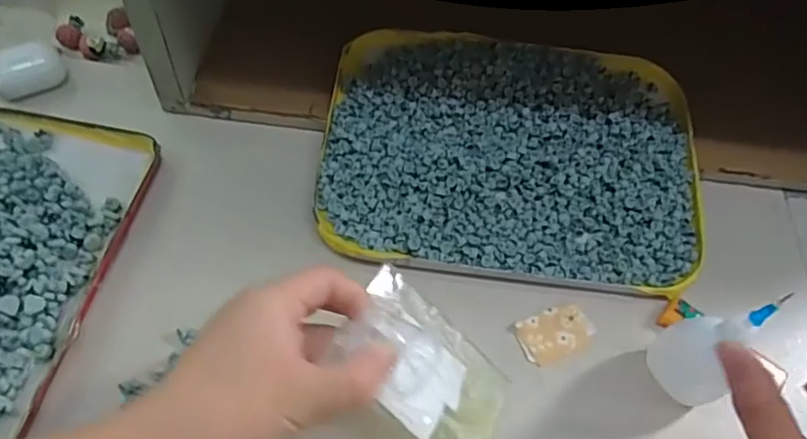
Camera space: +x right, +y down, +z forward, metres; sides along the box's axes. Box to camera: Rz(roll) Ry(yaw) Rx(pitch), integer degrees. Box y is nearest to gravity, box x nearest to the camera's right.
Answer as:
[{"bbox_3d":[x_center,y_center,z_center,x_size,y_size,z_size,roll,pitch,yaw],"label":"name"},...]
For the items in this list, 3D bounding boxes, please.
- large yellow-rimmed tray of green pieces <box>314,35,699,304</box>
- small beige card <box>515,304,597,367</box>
[{"bbox_3d":[0.081,-0.054,0.434,0.271,0.025,0.205,7,59,0],"label":"large yellow-rimmed tray of green pieces"},{"bbox_3d":[0.099,0.073,0.374,0.049,0.004,0.032,-16,62,-17],"label":"small beige card"}]

